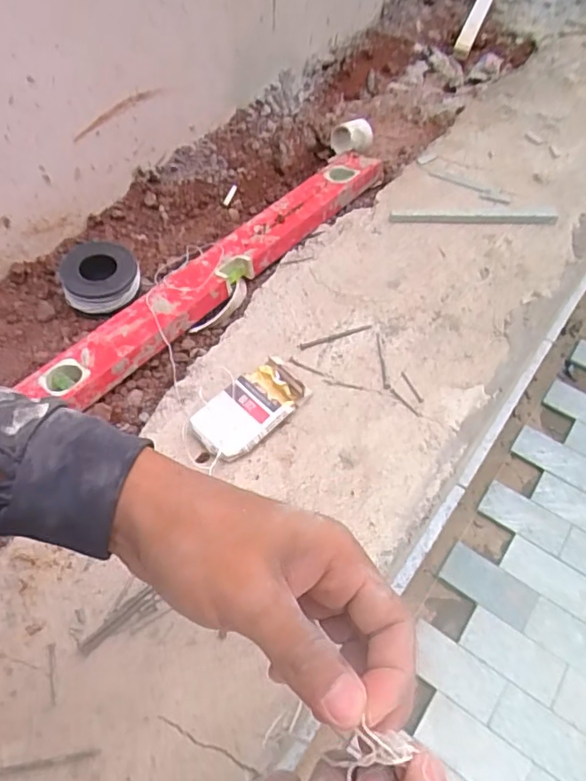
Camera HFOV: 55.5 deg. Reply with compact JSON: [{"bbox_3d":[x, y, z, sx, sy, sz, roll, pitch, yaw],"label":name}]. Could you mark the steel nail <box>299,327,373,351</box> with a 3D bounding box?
[{"bbox_3d":[0.044,-0.056,0.576,0.080,0.004,0.006,-17,55,-13],"label":"steel nail"}]

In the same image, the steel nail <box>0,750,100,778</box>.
[{"bbox_3d":[-0.165,0.247,0.368,0.073,0.004,0.006,-7,53,-7],"label":"steel nail"}]

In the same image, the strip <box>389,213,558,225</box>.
[{"bbox_3d":[0.217,-0.210,0.673,0.196,0.007,0.016,3,56,2],"label":"strip"}]

